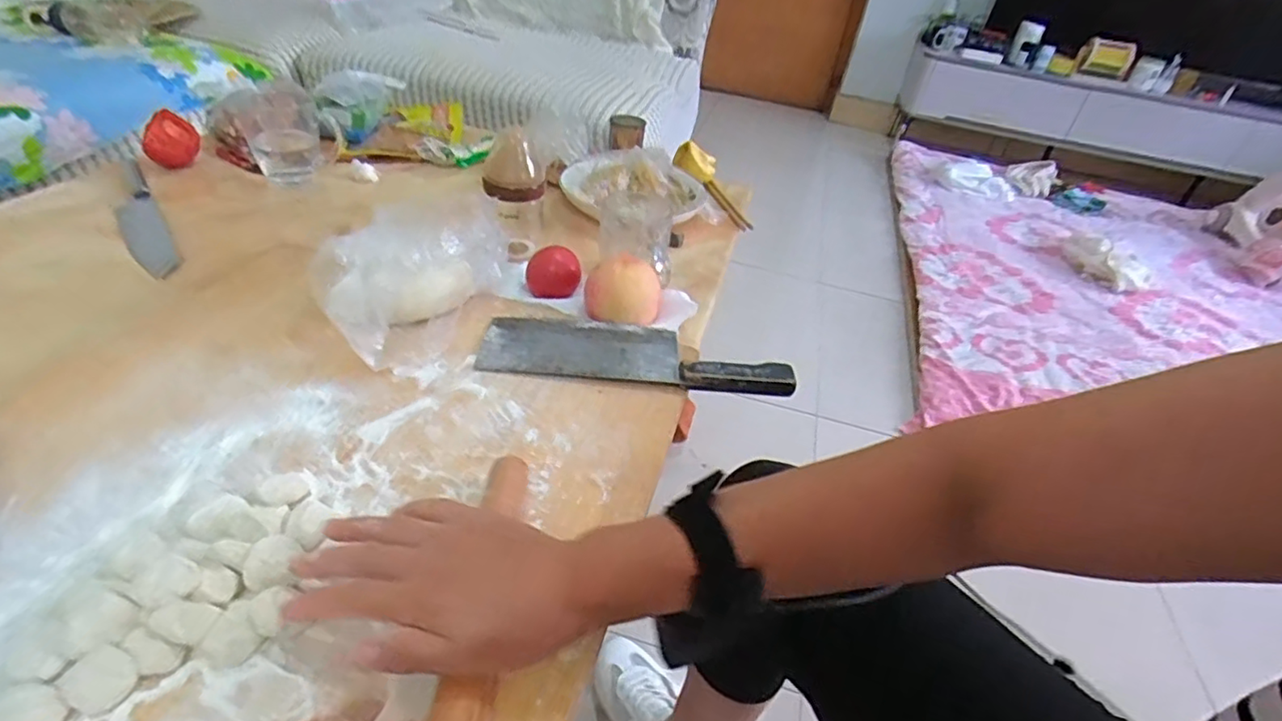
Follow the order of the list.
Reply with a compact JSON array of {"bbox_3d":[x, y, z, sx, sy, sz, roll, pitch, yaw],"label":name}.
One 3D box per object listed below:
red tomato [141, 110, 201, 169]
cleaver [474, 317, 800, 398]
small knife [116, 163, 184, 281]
[{"bbox_3d":[-0.617,-0.290,0.813,0.063,0.062,0.053,-17,45,-31],"label":"red tomato"},{"bbox_3d":[-0.003,-0.010,0.565,0.273,0.017,0.087,6,37,-2],"label":"cleaver"},{"bbox_3d":[-0.562,-0.161,0.695,0.041,0.021,0.274,-23,47,-34],"label":"small knife"}]

